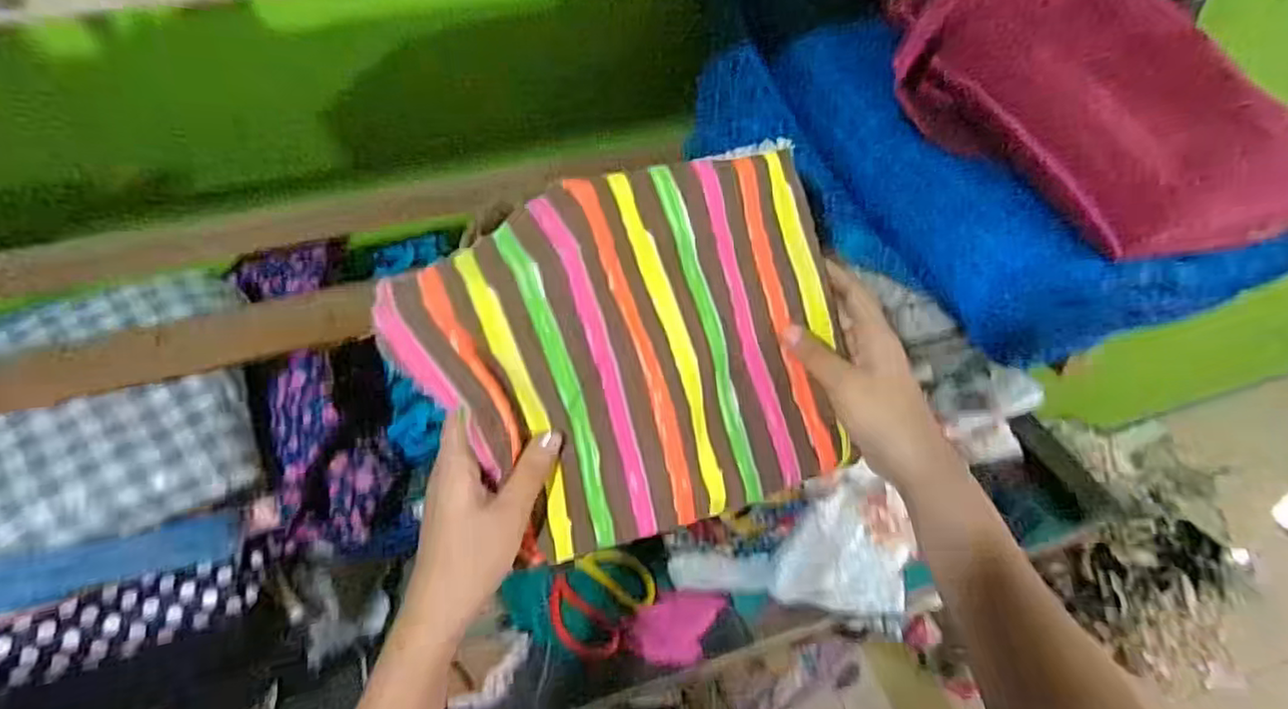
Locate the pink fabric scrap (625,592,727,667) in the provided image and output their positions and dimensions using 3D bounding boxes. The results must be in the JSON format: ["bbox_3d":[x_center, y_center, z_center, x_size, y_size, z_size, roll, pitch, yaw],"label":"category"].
[{"bbox_3d":[0.034,0.309,0.769,0.088,0.019,0.090,18,48,21],"label":"pink fabric scrap"}]

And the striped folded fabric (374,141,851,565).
[{"bbox_3d":[0.000,0.001,0.379,0.243,0.198,0.033,-16,8,-19],"label":"striped folded fabric"}]

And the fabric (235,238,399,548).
[{"bbox_3d":[-0.279,0.008,0.537,0.097,0.120,0.273,-19,69,-15],"label":"fabric"}]

